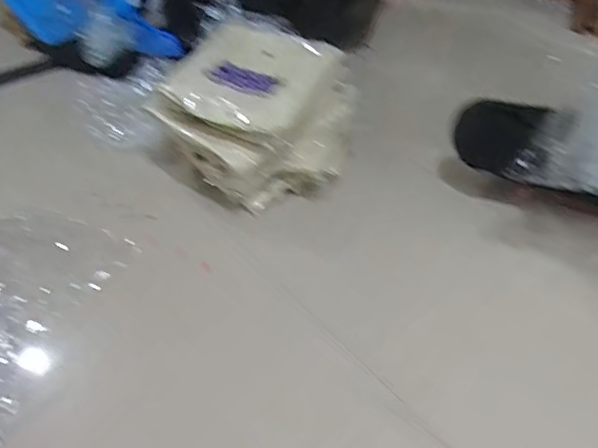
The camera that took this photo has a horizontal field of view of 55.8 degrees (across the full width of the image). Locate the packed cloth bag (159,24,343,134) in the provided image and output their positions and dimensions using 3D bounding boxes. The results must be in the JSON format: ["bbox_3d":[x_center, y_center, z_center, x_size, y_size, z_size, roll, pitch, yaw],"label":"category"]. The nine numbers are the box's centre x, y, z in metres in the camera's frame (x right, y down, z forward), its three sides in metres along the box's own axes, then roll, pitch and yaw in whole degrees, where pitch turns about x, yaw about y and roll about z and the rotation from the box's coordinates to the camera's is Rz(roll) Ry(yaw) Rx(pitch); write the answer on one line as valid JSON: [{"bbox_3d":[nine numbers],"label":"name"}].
[{"bbox_3d":[-0.080,-0.273,1.011,0.234,0.066,0.285,20,46,18],"label":"packed cloth bag"}]

